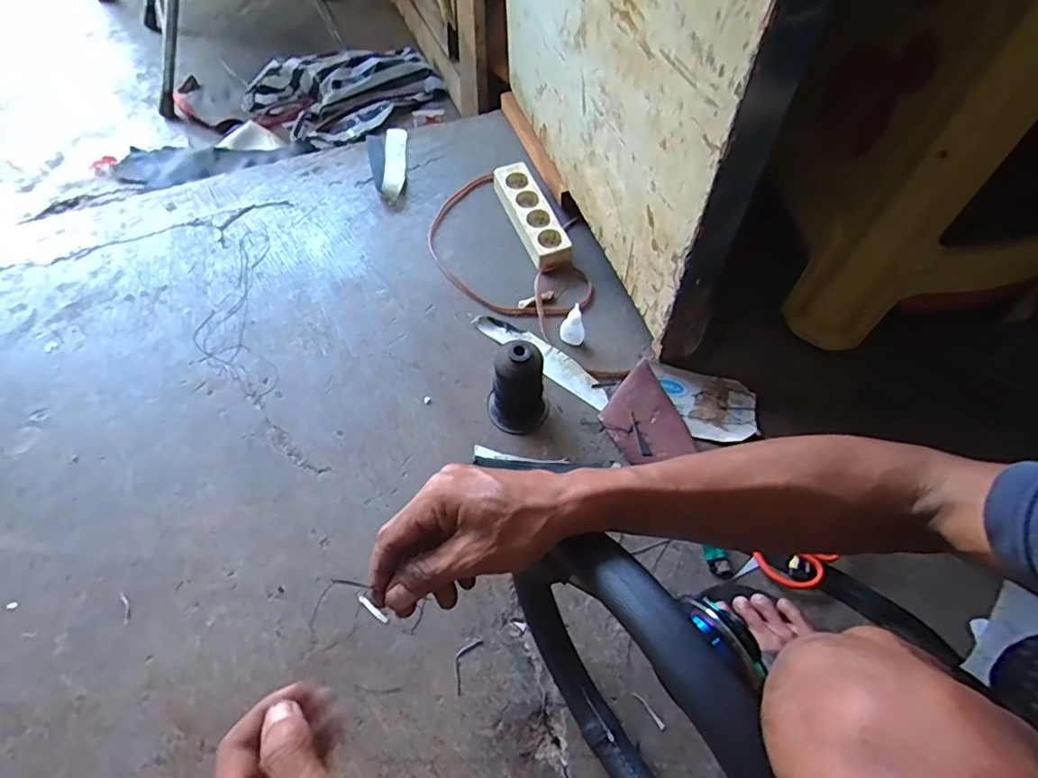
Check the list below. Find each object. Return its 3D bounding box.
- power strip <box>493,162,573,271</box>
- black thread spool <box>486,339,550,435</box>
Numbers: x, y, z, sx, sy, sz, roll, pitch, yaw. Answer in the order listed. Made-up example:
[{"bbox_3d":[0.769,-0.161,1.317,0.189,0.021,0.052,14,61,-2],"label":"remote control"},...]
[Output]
[{"bbox_3d":[0.019,-0.278,0.902,0.060,0.034,0.200,-21,64,-12],"label":"power strip"},{"bbox_3d":[0.000,-0.001,0.704,0.078,0.137,0.063,0,62,-1],"label":"black thread spool"}]

